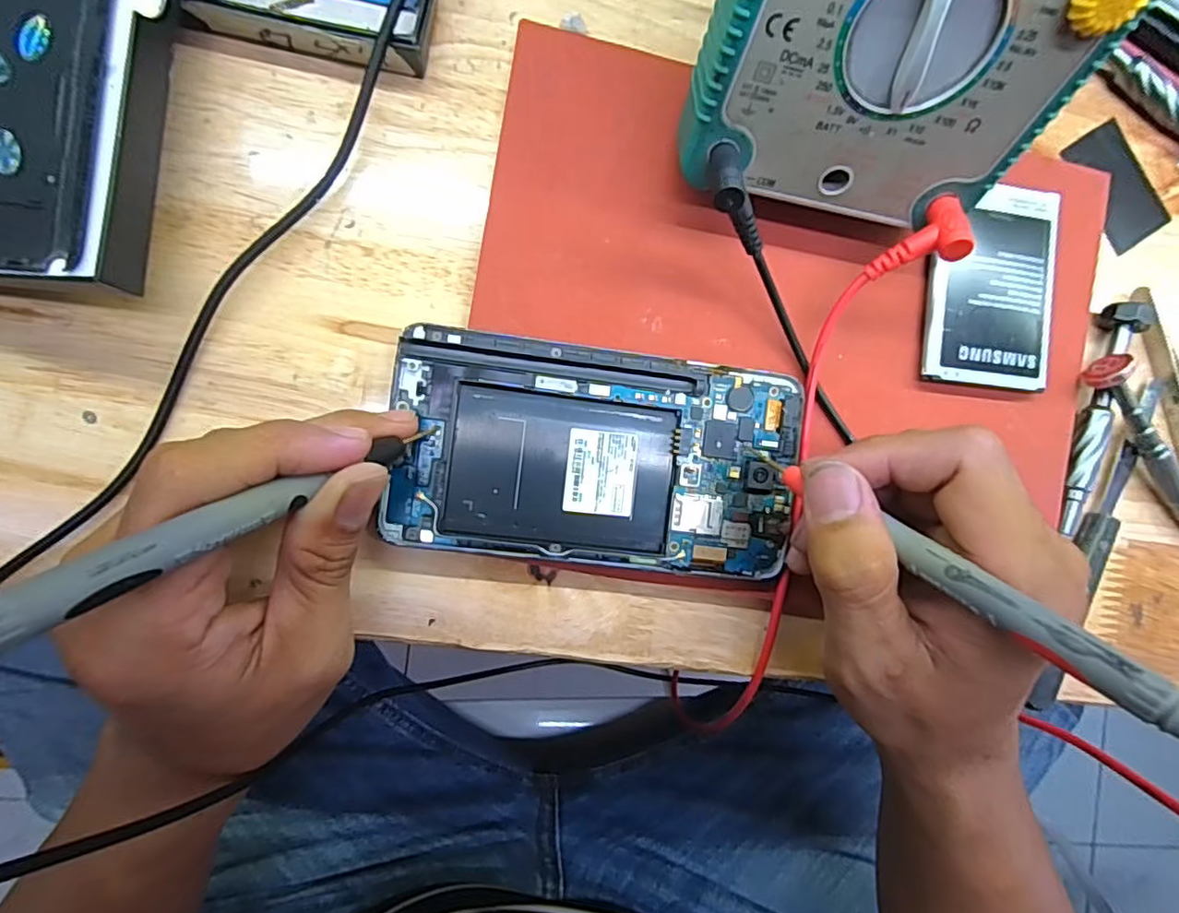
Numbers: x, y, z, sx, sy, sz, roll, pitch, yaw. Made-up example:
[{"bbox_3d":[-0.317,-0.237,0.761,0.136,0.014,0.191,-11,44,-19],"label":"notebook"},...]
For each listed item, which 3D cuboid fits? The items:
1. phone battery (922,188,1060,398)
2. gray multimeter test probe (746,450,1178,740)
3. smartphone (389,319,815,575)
[{"bbox_3d":[0.158,-0.068,0.242,0.052,0.009,0.079,3,90,-8],"label":"phone battery"},{"bbox_3d":[0.095,0.031,0.166,0.010,0.148,0.010,-39,125,-6],"label":"gray multimeter test probe"},{"bbox_3d":[0.004,0.000,0.221,0.144,0.006,0.077,7,89,-8],"label":"smartphone"}]

